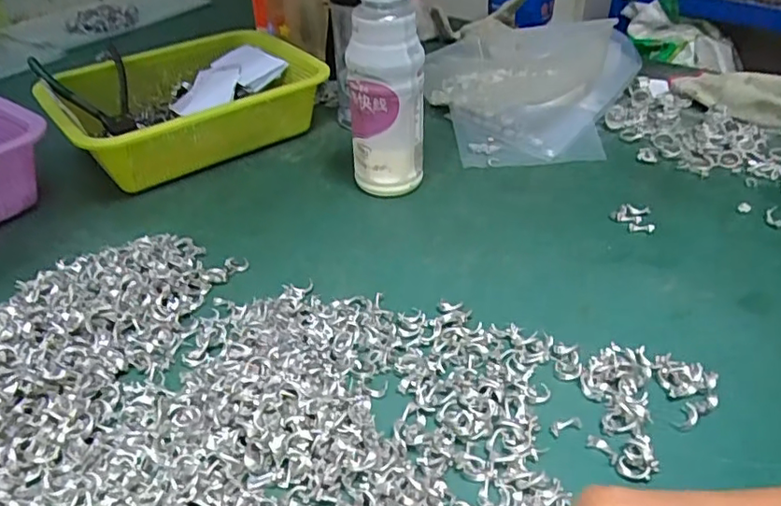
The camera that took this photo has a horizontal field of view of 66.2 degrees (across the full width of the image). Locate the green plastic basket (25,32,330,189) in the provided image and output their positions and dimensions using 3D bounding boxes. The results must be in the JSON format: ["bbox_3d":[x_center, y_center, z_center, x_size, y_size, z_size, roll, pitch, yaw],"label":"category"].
[{"bbox_3d":[-0.214,-0.154,0.642,0.256,0.082,0.169,-23,44,-27],"label":"green plastic basket"}]

